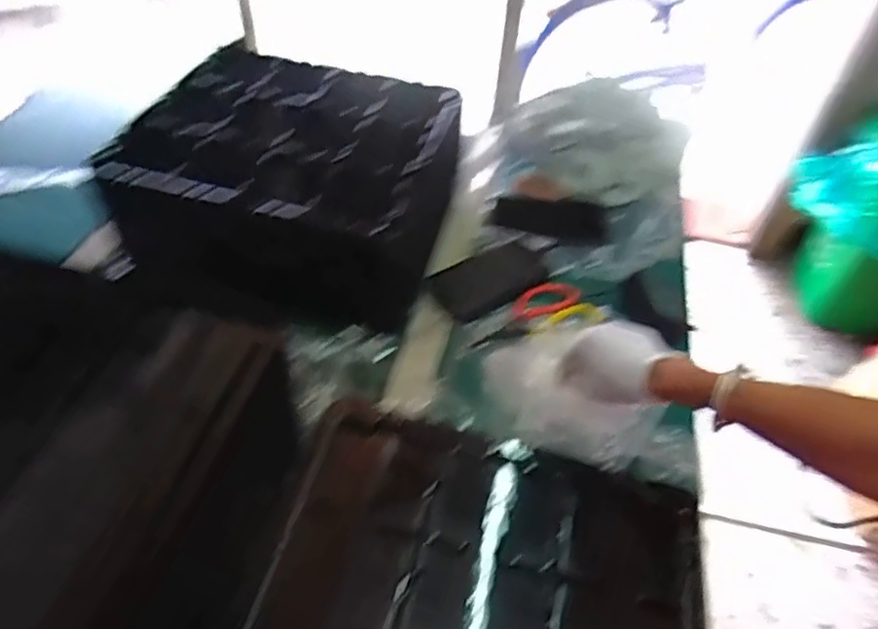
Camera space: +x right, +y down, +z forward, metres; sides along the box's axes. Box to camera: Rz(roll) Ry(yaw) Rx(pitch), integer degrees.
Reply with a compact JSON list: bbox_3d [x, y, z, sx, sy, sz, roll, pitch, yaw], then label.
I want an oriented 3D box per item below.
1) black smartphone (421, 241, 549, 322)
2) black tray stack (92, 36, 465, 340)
[{"bbox_3d":[0.062,-0.043,0.788,0.169,0.011,0.071,-29,82,-29],"label":"black smartphone"},{"bbox_3d":[-0.177,-0.164,0.817,0.370,0.175,0.319,13,48,7],"label":"black tray stack"}]

